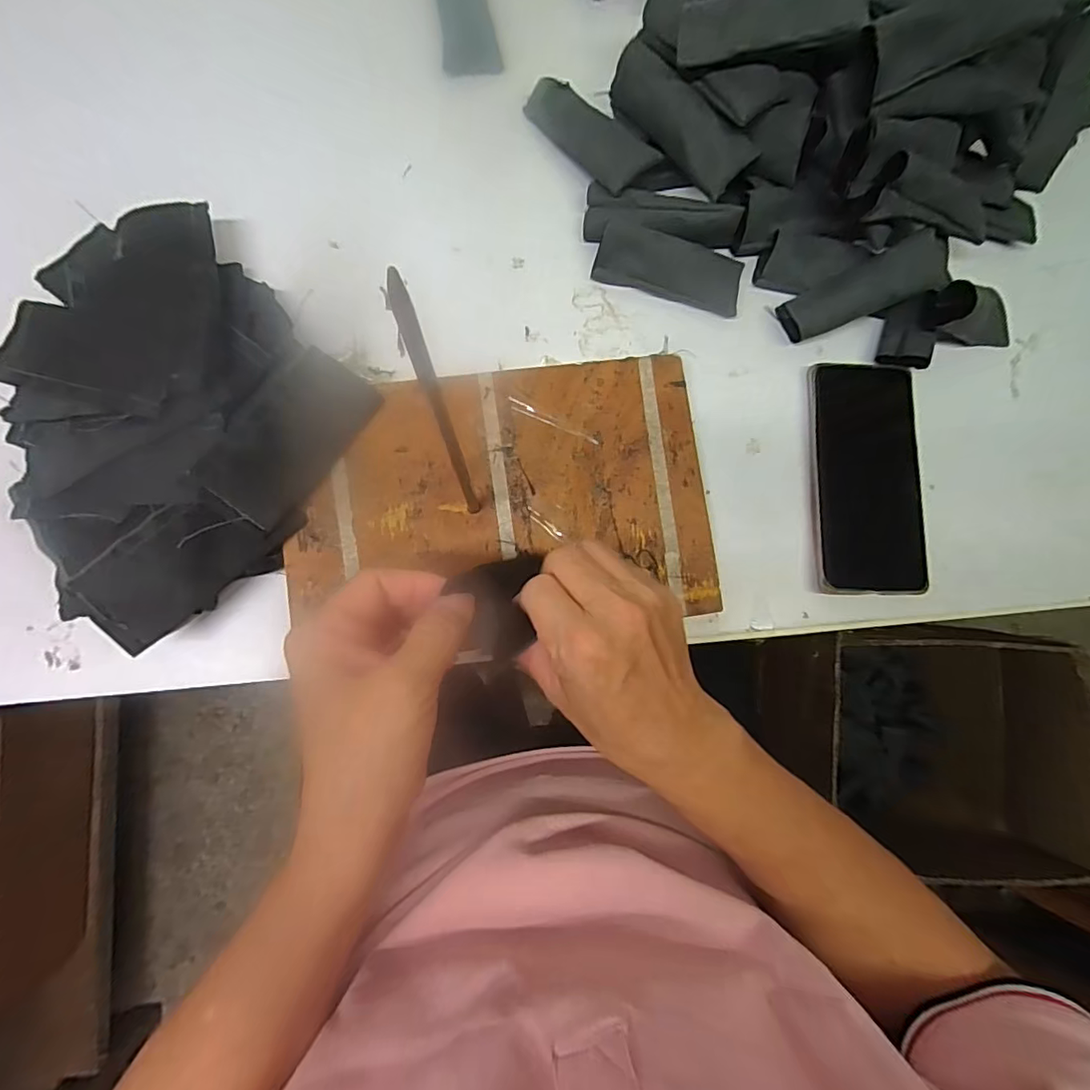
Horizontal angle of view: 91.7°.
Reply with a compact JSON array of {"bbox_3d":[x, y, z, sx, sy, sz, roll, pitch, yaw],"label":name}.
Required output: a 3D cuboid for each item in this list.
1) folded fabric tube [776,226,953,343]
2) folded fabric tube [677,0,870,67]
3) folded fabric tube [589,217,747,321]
[{"bbox_3d":[0.222,-0.175,0.364,0.114,0.022,0.036,-23,86,11],"label":"folded fabric tube"},{"bbox_3d":[0.130,-0.307,0.305,0.100,0.008,0.043,-2,84,15],"label":"folded fabric tube"},{"bbox_3d":[0.088,-0.191,0.363,0.103,0.030,0.041,9,84,-3],"label":"folded fabric tube"}]

